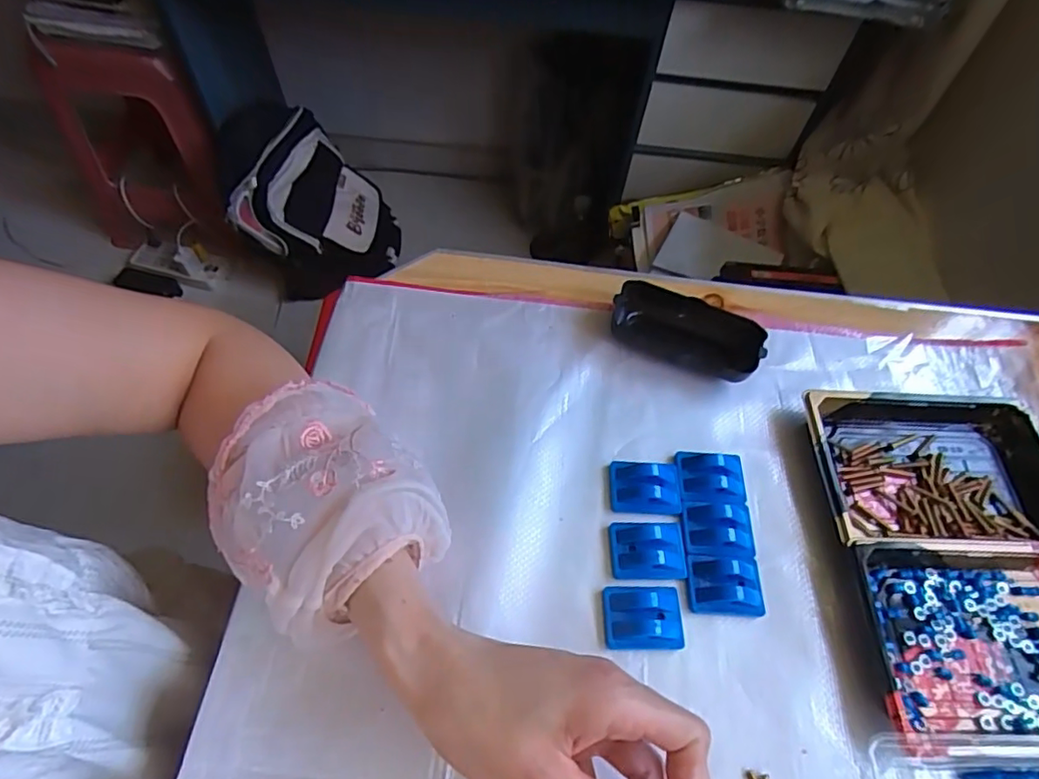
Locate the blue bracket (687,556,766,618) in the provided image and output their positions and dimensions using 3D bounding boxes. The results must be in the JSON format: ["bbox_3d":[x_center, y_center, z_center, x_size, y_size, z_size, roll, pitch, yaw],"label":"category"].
[{"bbox_3d":[0.124,0.116,0.347,0.045,0.013,0.033,5,58,-1],"label":"blue bracket"}]

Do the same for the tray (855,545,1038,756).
[{"bbox_3d":[0.279,0.143,0.333,0.154,0.022,0.103,1,58,-3],"label":"tray"}]

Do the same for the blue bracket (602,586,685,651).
[{"bbox_3d":[0.072,0.129,0.334,0.045,0.016,0.034,1,58,-3],"label":"blue bracket"}]

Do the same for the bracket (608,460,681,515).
[{"bbox_3d":[0.082,0.062,0.378,0.045,0.014,0.035,2,58,-3],"label":"bracket"}]

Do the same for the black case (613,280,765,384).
[{"bbox_3d":[0.125,-0.045,0.437,0.109,0.026,0.050,28,60,12],"label":"black case"}]

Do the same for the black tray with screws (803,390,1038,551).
[{"bbox_3d":[0.280,0.055,0.395,0.164,0.023,0.108,2,58,-3],"label":"black tray with screws"}]

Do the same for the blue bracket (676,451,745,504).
[{"bbox_3d":[0.126,0.057,0.379,0.044,0.011,0.036,4,58,-2],"label":"blue bracket"}]

